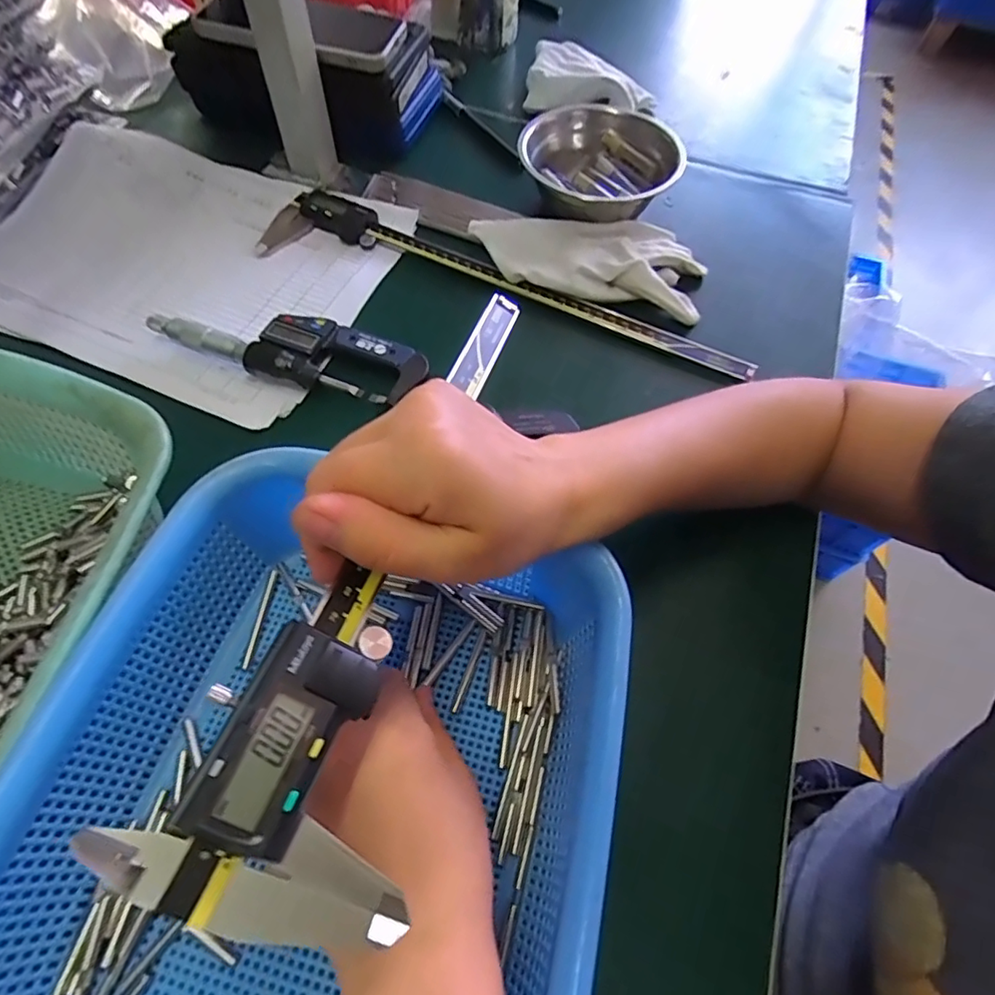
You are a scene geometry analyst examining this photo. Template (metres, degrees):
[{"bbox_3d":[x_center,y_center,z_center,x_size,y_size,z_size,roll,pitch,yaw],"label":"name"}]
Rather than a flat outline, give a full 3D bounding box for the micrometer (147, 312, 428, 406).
[{"bbox_3d":[-0.140,-0.102,0.386,0.180,0.019,0.052,12,60,4],"label":"micrometer"}]

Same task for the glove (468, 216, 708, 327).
[{"bbox_3d":[0.069,-0.188,0.437,0.175,0.024,0.088,12,60,4],"label":"glove"}]

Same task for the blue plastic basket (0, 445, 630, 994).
[{"bbox_3d":[-0.071,0.132,0.223,0.209,0.073,0.279,14,60,5],"label":"blue plastic basket"}]

